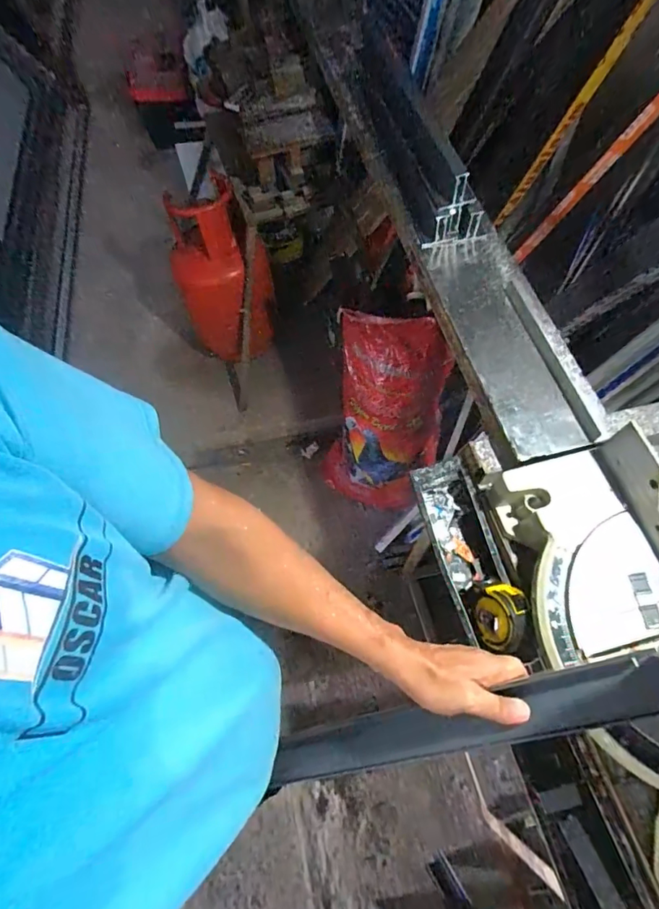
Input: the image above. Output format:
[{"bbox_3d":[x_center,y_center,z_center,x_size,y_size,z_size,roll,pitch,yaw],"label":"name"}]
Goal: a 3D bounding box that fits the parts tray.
[{"bbox_3d":[0.191,0.131,0.656,0.080,0.047,0.297,-13,66,-4],"label":"parts tray"}]

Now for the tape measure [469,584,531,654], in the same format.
[{"bbox_3d":[0.218,0.206,0.578,0.042,0.073,0.081,-2,22,-33],"label":"tape measure"}]

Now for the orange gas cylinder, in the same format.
[{"bbox_3d":[-0.339,-0.558,1.499,0.286,0.520,0.293,-30,68,-11],"label":"orange gas cylinder"}]

